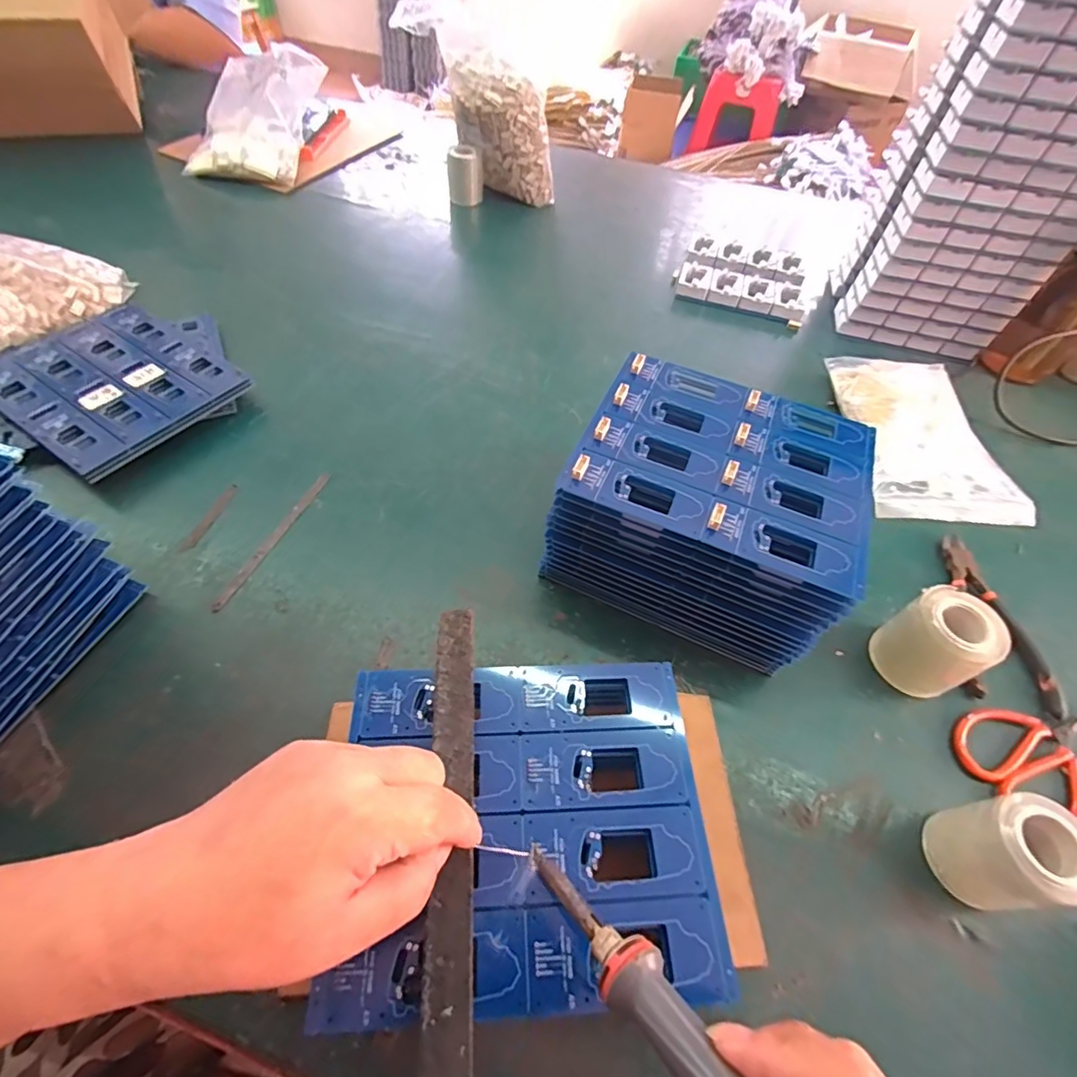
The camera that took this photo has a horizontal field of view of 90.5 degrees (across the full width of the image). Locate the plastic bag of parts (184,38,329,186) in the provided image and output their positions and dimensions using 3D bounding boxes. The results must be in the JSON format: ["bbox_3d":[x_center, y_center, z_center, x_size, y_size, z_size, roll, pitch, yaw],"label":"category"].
[{"bbox_3d":[-0.438,-0.666,0.845,0.160,0.127,0.255,9,53,2],"label":"plastic bag of parts"}]

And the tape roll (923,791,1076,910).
[{"bbox_3d":[0.266,0.180,0.304,0.046,0.066,0.050,2,53,-3],"label":"tape roll"}]

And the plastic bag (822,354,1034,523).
[{"bbox_3d":[0.392,-0.111,0.543,0.146,0.047,0.210,2,53,-3],"label":"plastic bag"}]

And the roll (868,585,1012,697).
[{"bbox_3d":[0.282,0.077,0.382,0.049,0.068,0.057,-17,56,-17],"label":"roll"}]

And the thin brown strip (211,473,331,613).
[{"bbox_3d":[-0.217,-0.001,0.440,0.010,0.010,0.144,20,54,10],"label":"thin brown strip"}]

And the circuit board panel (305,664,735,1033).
[{"bbox_3d":[-0.007,0.146,0.283,0.186,0.008,0.160,0,53,-5],"label":"circuit board panel"}]

